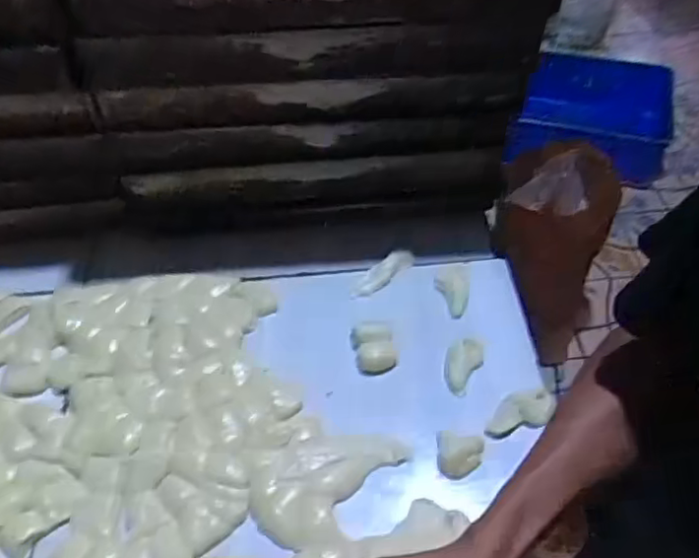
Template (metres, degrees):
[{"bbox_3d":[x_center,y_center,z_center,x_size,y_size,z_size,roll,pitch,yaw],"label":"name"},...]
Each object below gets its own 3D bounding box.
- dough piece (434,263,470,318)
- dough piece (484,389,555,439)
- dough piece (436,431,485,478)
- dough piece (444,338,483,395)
[{"bbox_3d":[0.117,0.012,0.724,0.039,0.013,0.073,6,51,8],"label":"dough piece"},{"bbox_3d":[0.168,0.131,0.621,0.074,0.010,0.034,-11,50,-7],"label":"dough piece"},{"bbox_3d":[0.106,0.168,0.605,0.043,0.010,0.048,4,50,6],"label":"dough piece"},{"bbox_3d":[0.116,0.086,0.655,0.037,0.012,0.059,31,58,25],"label":"dough piece"}]

